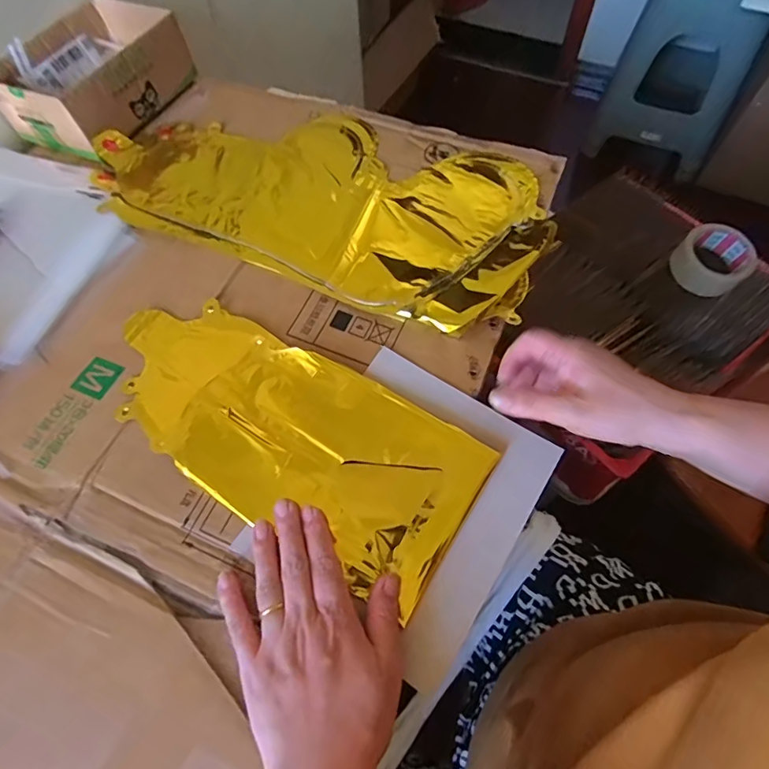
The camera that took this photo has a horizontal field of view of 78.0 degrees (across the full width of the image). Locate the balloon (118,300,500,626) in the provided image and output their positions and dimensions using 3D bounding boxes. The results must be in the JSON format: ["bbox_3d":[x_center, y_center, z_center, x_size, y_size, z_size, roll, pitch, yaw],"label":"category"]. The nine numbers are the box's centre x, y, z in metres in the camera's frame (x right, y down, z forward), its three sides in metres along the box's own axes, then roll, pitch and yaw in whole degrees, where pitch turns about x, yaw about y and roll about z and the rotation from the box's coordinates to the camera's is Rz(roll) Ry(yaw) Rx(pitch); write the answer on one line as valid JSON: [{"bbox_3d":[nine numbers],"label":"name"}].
[{"bbox_3d":[-0.082,0.032,0.371,0.309,0.015,0.133,27,68,12],"label":"balloon"}]

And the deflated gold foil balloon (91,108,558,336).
[{"bbox_3d":[-0.068,-0.198,0.483,0.455,0.024,0.220,21,66,14],"label":"deflated gold foil balloon"}]

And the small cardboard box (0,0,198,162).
[{"bbox_3d":[-0.335,-0.367,0.555,0.144,0.063,0.203,21,66,14],"label":"small cardboard box"}]

